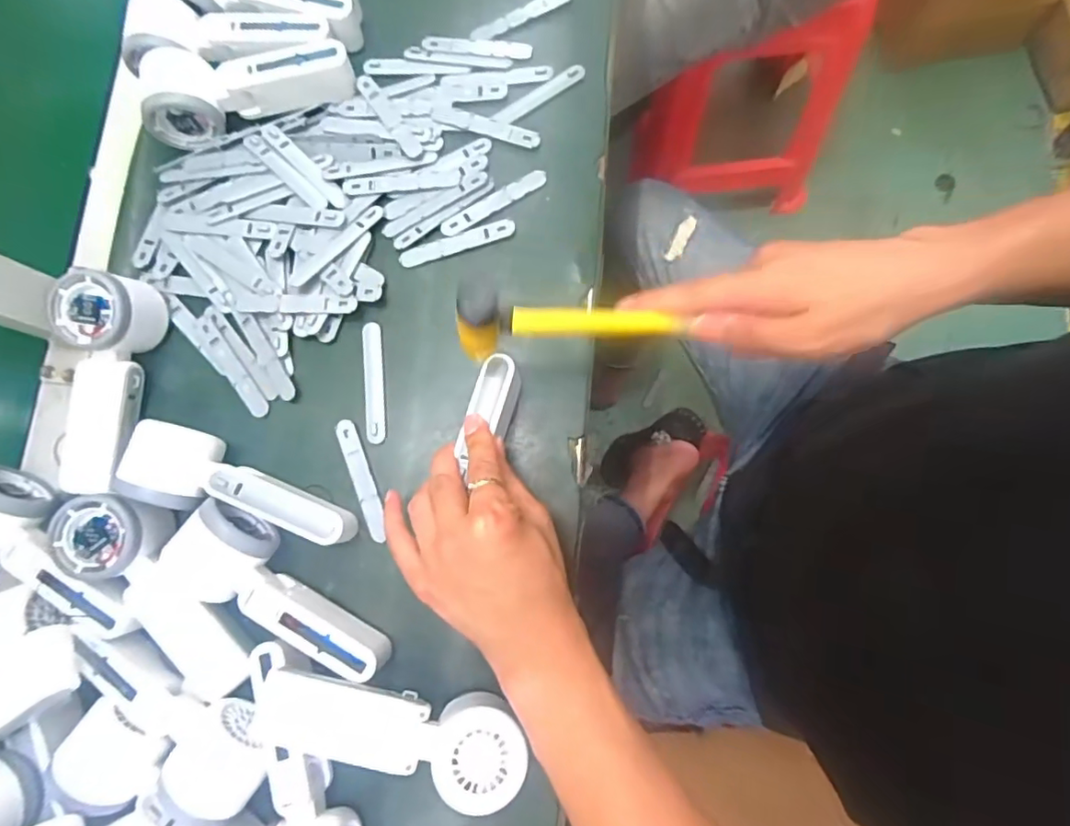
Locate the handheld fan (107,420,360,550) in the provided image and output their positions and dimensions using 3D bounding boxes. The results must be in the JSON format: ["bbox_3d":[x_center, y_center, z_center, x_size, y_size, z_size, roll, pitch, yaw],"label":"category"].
[{"bbox_3d":[-0.205,0.050,0.404,0.156,0.047,0.057,12,80,4],"label":"handheld fan"}]

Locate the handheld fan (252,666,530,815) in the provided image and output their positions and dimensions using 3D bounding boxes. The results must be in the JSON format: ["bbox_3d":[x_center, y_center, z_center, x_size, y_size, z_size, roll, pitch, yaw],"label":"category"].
[{"bbox_3d":[-0.090,0.200,0.354,0.167,0.034,0.057,6,80,6],"label":"handheld fan"}]

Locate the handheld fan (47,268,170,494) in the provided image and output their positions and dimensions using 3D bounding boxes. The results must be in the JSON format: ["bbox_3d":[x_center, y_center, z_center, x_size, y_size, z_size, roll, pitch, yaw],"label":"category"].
[{"bbox_3d":[-0.329,-0.023,0.431,0.057,0.053,0.163,7,89,3],"label":"handheld fan"}]

